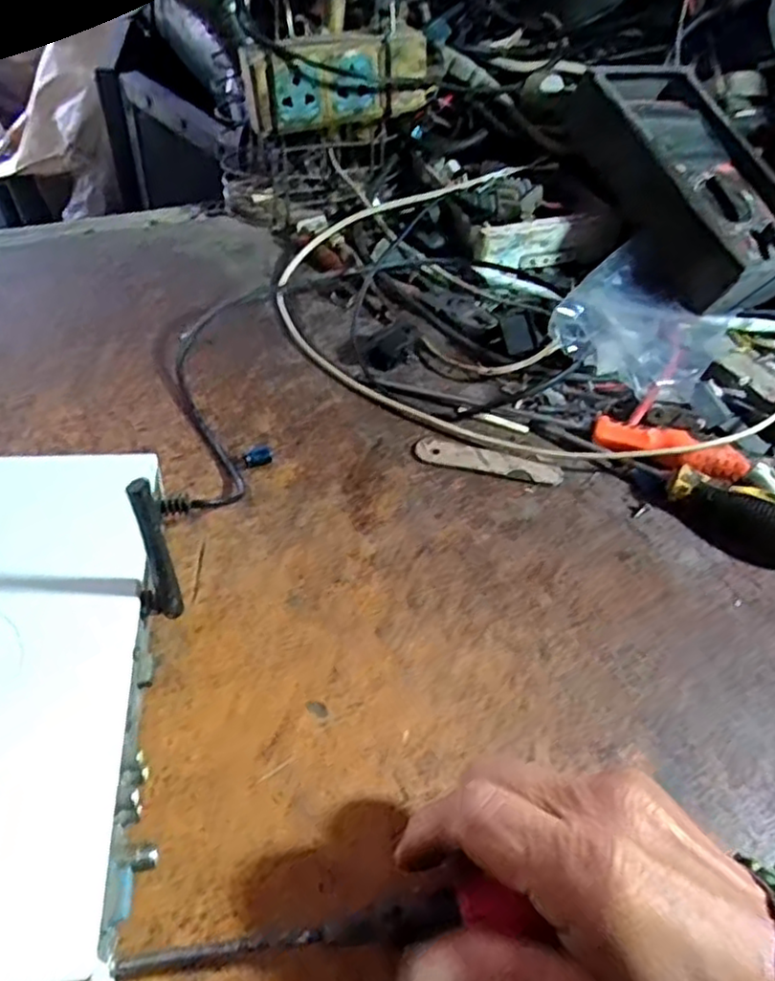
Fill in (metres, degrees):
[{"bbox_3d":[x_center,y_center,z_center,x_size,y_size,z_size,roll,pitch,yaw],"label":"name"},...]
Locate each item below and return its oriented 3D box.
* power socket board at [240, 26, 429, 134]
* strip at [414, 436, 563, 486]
[{"bbox_3d":[-0.037,-0.304,0.523,0.134,0.055,0.028,-12,51,-15],"label":"power socket board"},{"bbox_3d":[0.062,-0.019,0.430,0.089,0.004,0.019,12,48,5],"label":"strip"}]

